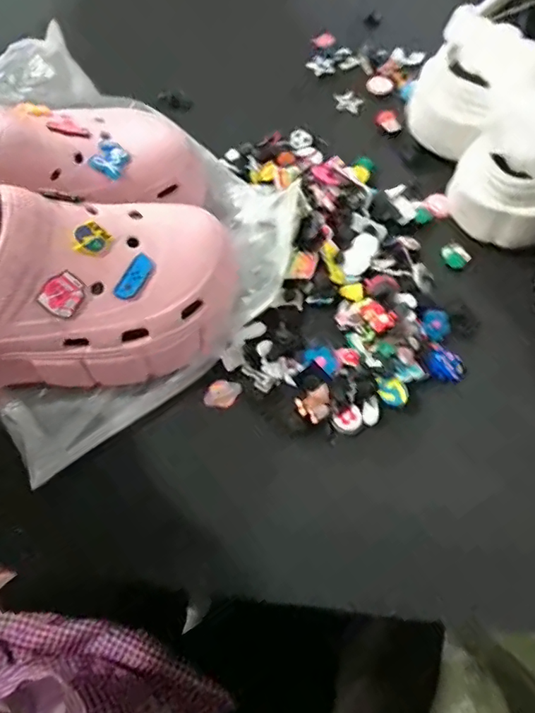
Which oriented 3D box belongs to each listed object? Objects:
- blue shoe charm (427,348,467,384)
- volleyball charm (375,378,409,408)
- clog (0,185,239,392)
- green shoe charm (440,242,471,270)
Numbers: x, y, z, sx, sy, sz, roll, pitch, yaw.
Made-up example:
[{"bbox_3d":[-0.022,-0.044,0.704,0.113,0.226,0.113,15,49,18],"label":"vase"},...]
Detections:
[{"bbox_3d":[0.140,0.006,0.392,0.032,0.006,0.029,-27,68,-16],"label":"blue shoe charm"},{"bbox_3d":[0.093,0.027,0.373,0.023,0.004,0.023,2,63,-3],"label":"volleyball charm"},{"bbox_3d":[-0.149,-0.040,0.336,0.249,0.109,0.098,-8,64,-8],"label":"clog"},{"bbox_3d":[0.166,-0.089,0.443,0.026,0.004,0.025,2,63,-3],"label":"green shoe charm"}]

